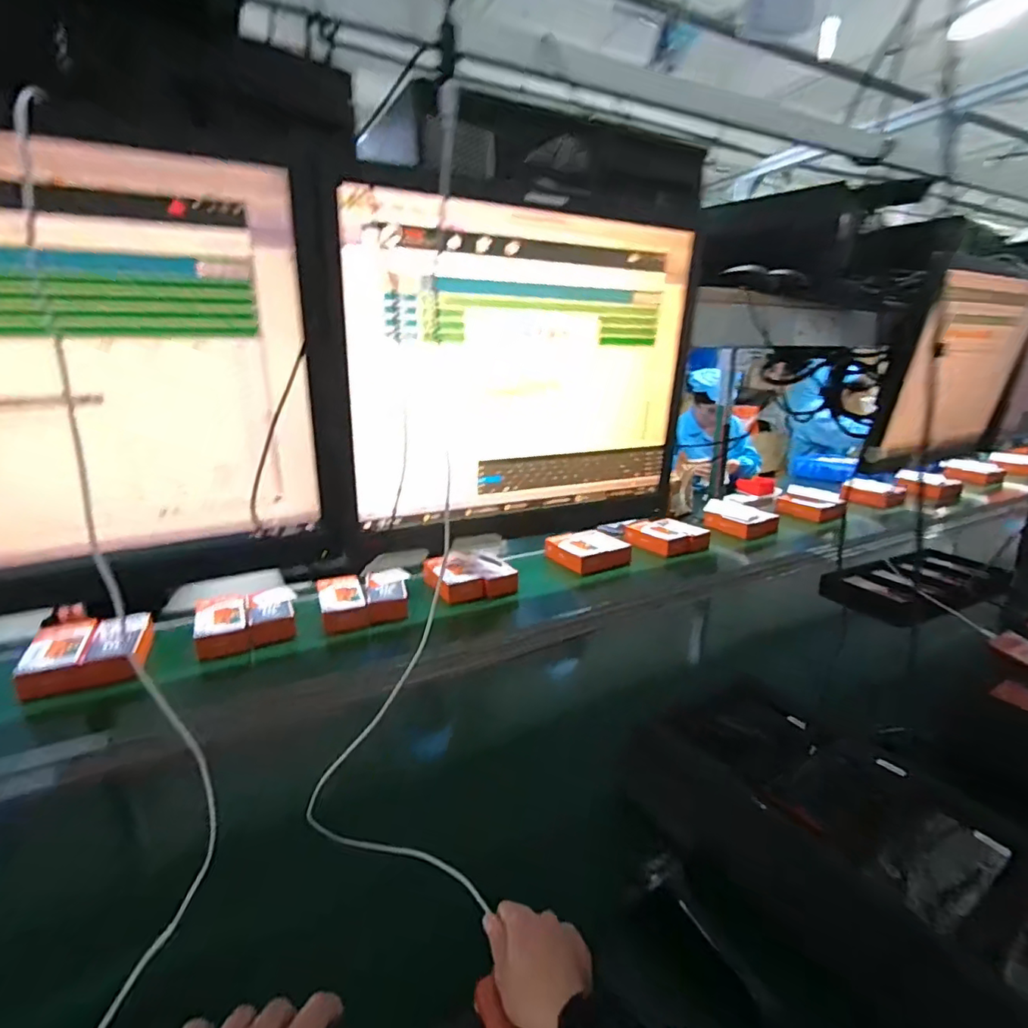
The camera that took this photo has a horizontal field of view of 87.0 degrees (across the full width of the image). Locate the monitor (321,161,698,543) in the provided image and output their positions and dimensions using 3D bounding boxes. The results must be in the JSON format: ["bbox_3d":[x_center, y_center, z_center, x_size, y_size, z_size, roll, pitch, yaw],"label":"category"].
[{"bbox_3d":[0.020,-0.134,0.514,0.361,0.289,0.039,-10,19,-26],"label":"monitor"}]

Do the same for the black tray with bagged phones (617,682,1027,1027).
[{"bbox_3d":[0.404,0.388,0.613,0.272,0.127,0.475,-11,20,-29],"label":"black tray with bagged phones"}]

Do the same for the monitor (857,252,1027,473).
[{"bbox_3d":[0.750,-0.244,0.902,0.435,0.336,0.046,-11,29,-22],"label":"monitor"}]

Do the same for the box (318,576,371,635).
[{"bbox_3d":[-0.448,0.230,1.409,0.109,0.070,0.211,-8,18,-21],"label":"box"}]

